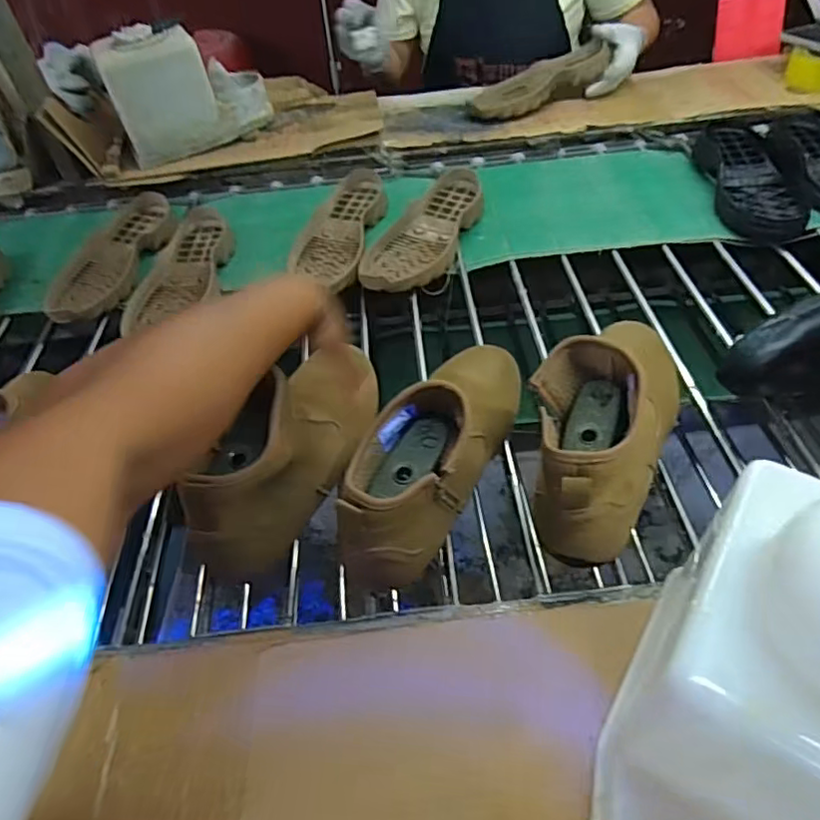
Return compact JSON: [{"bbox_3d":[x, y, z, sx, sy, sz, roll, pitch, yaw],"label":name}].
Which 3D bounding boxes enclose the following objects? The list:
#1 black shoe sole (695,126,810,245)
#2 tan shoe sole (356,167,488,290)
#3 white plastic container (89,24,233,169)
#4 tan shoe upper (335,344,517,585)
[{"bbox_3d":[0.505,-0.346,0.889,0.108,0.044,0.271,2,47,6],"label":"black shoe sole"},{"bbox_3d":[0.026,-0.260,0.865,0.114,0.044,0.283,21,51,21],"label":"tan shoe sole"},{"bbox_3d":[-0.408,-0.517,0.989,0.161,0.162,0.093,-26,51,-20],"label":"white plastic container"},{"bbox_3d":[0.030,0.013,0.508,0.074,0.121,0.260,17,50,18],"label":"tan shoe upper"}]

